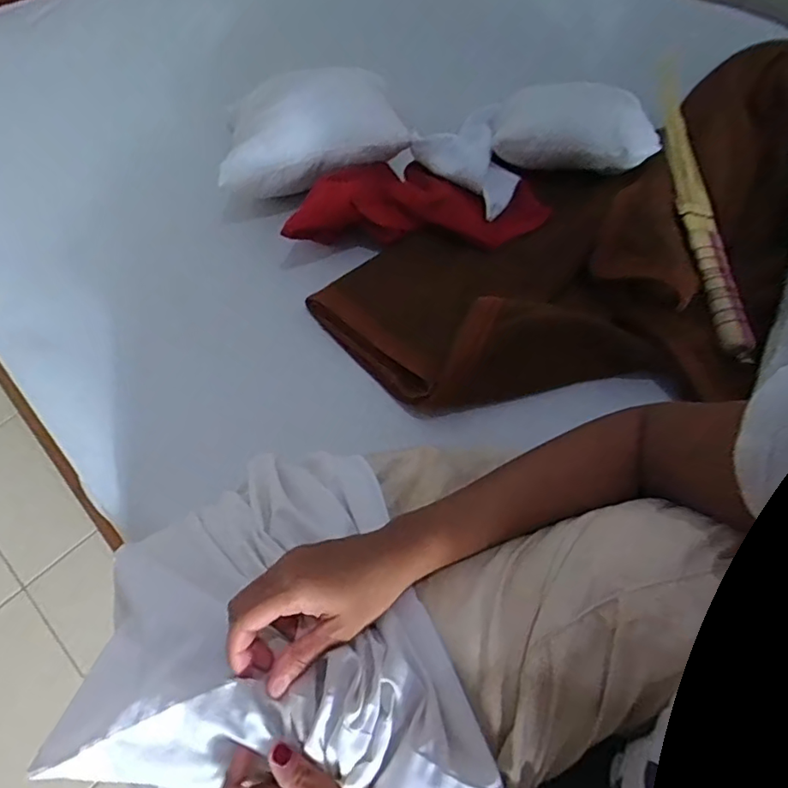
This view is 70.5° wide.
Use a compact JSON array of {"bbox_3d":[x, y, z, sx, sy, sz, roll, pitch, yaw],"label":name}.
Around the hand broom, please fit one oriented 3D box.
[{"bbox_3d":[0.436,-0.304,0.822,0.058,0.047,0.564,2,58,1],"label":"hand broom"}]

